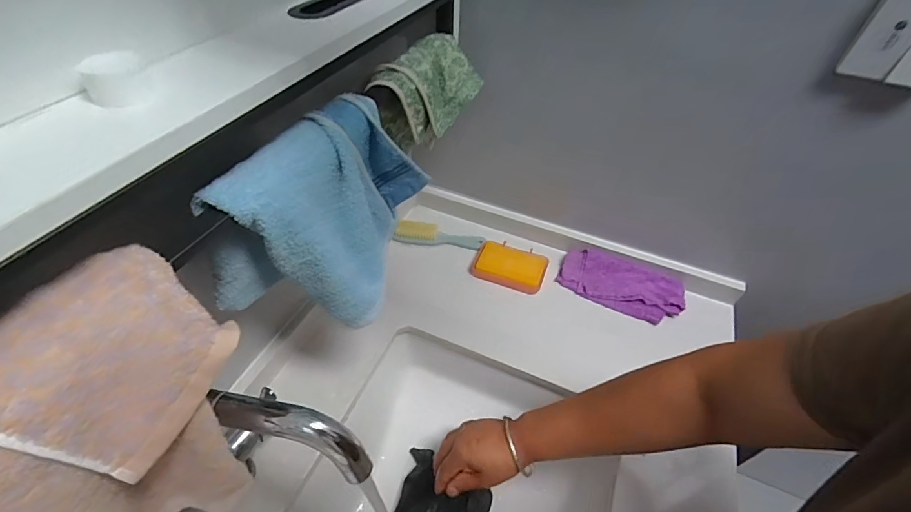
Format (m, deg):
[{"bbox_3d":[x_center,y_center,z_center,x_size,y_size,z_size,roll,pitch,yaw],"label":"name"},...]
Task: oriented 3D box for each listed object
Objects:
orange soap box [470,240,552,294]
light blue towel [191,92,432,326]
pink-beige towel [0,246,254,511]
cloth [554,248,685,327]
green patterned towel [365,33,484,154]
[{"bbox_3d":[0.090,0.015,0.701,0.117,0.030,0.072,20,49,15],"label":"orange soap box"},{"bbox_3d":[-0.111,-0.030,0.396,0.090,0.162,0.206,27,51,21],"label":"light blue towel"},{"bbox_3d":[-0.204,0.115,0.240,0.086,0.157,0.183,24,50,18],"label":"pink-beige towel"},{"bbox_3d":[0.264,0.044,0.676,0.186,0.033,0.082,21,49,16],"label":"cloth"},{"bbox_3d":[-0.032,-0.189,0.510,0.064,0.102,0.157,28,51,22],"label":"green patterned towel"}]

